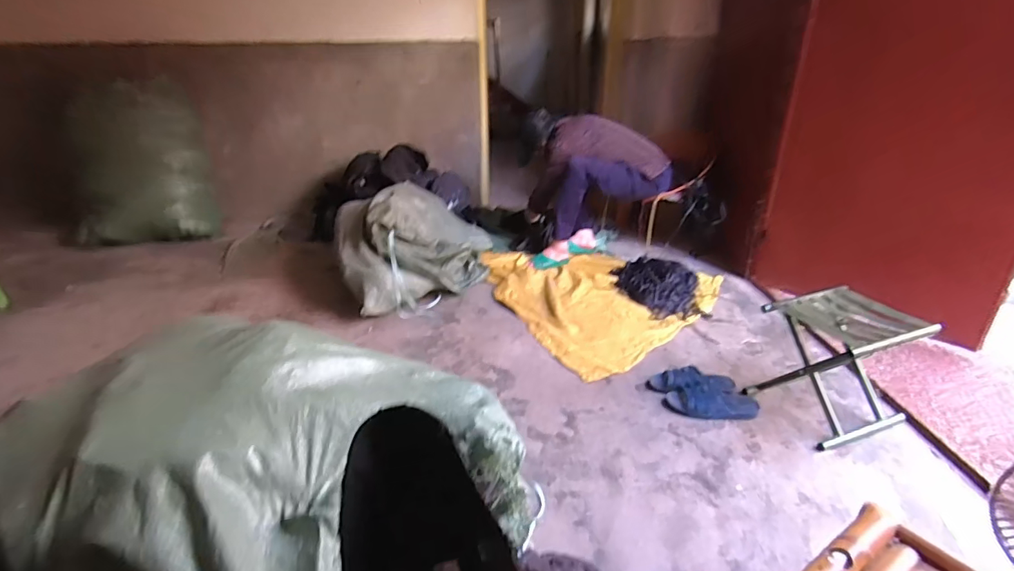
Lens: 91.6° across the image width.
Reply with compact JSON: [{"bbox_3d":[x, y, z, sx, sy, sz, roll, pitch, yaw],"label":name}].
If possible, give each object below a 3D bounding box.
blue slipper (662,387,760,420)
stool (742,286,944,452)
[{"bbox_3d":[0.577,0.326,1.386,0.256,0.054,0.099,0,25,1],"label":"blue slipper"},{"bbox_3d":[0.877,0.212,1.339,0.278,0.315,0.307,-11,27,-22],"label":"stool"}]

